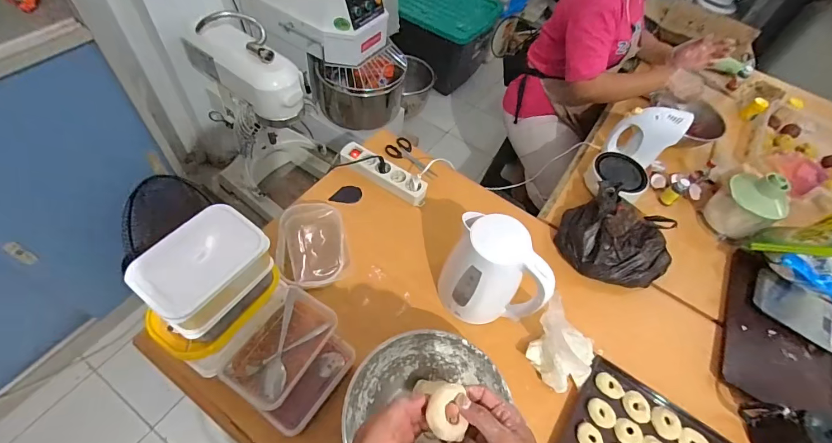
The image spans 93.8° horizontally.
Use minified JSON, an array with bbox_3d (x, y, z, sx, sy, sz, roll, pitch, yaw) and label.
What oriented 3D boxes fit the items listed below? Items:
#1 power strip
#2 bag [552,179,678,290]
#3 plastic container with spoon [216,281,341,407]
[{"bbox_3d":[-0.079,-0.117,0.949,0.235,0.046,0.063,28,57,11],"label":"power strip"},{"bbox_3d":[0.455,0.034,0.879,0.234,0.121,0.229,-30,64,-24],"label":"bag"},{"bbox_3d":[-0.218,0.201,0.630,0.120,0.038,0.174,30,58,13],"label":"plastic container with spoon"}]

